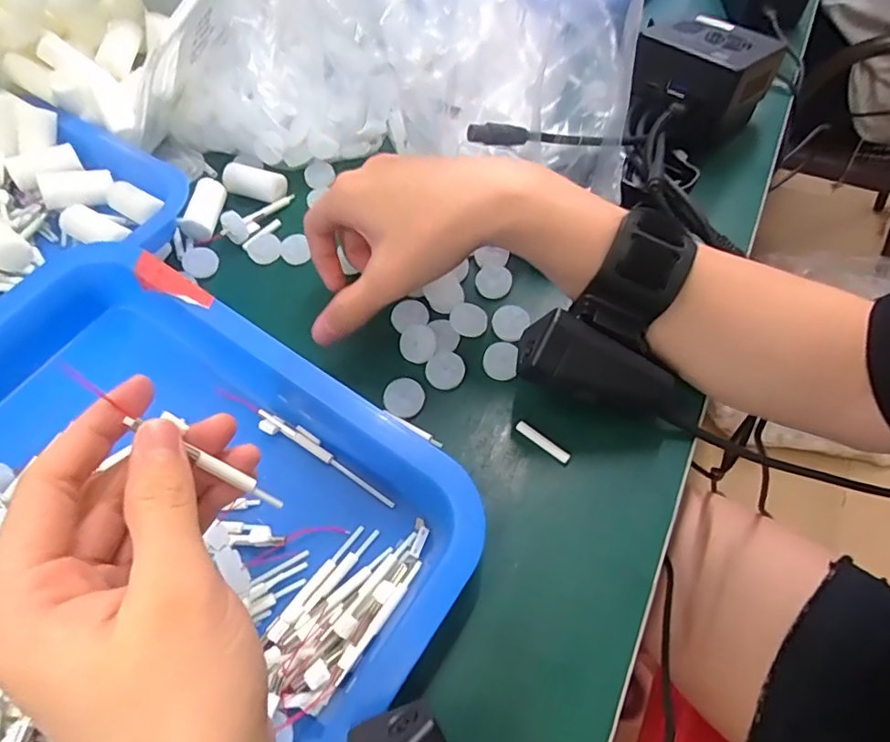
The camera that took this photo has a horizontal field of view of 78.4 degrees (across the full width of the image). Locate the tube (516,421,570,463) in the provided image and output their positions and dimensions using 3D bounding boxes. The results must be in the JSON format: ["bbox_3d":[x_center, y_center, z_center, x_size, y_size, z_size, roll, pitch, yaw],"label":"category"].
[{"bbox_3d":[0.050,0.035,0.276,0.030,0.004,0.006,36,68,22],"label":"tube"}]

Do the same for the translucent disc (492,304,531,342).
[{"bbox_3d":[0.037,-0.029,0.311,0.021,0.006,0.019,38,69,23],"label":"translucent disc"}]

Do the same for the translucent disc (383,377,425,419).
[{"bbox_3d":[-0.022,0.014,0.293,0.021,0.004,0.021,-2,59,3],"label":"translucent disc"}]

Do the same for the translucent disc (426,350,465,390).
[{"bbox_3d":[0.000,-0.001,0.299,0.021,0.004,0.021,-2,59,3],"label":"translucent disc"}]

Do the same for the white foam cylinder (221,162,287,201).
[{"bbox_3d":[-0.133,-0.132,0.380,0.041,0.014,0.018,14,61,12],"label":"white foam cylinder"}]

